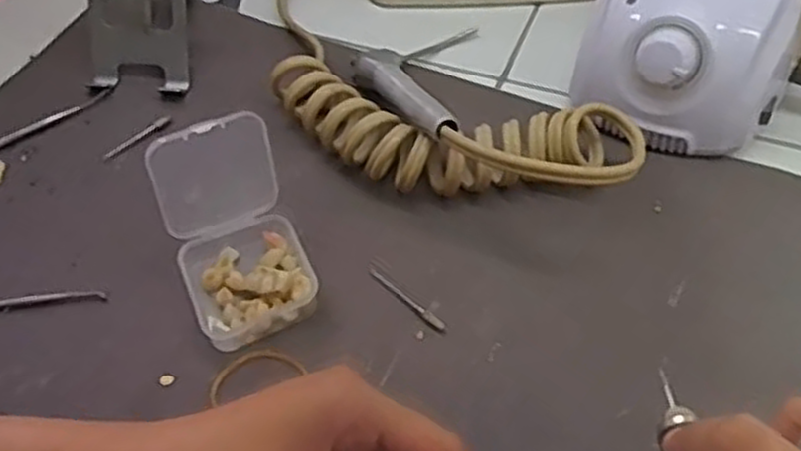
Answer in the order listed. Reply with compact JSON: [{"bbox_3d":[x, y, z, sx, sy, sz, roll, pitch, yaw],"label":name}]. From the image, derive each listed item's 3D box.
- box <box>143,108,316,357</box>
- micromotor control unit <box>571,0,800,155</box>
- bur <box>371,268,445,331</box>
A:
[{"bbox_3d":[-0.076,0.000,0.359,0.058,0.072,0.076,-20,53,-13],"label":"box"},{"bbox_3d":[0.164,-0.110,0.438,0.103,0.078,0.135,22,55,19],"label":"micromotor control unit"},{"bbox_3d":[0.003,0.033,0.373,0.046,0.004,0.005,36,61,27],"label":"bur"}]

